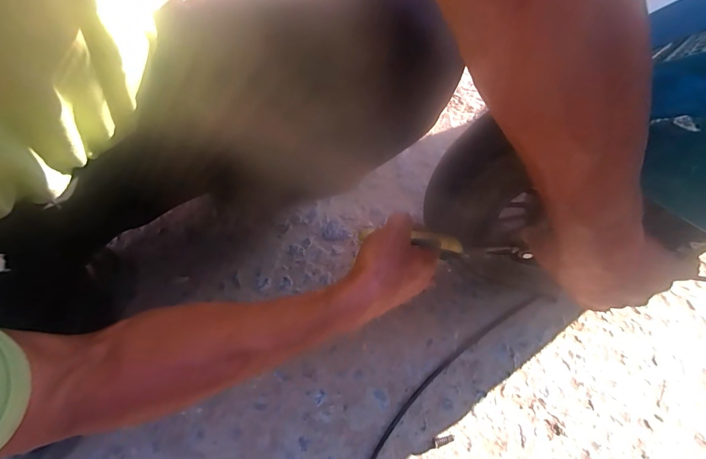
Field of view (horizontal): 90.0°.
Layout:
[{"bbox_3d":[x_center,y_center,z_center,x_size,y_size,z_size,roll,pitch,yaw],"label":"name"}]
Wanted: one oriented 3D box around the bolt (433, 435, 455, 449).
[{"bbox_3d":[0.115,0.267,0.446,0.028,0.007,0.011,-14,63,-6],"label":"bolt"}]

